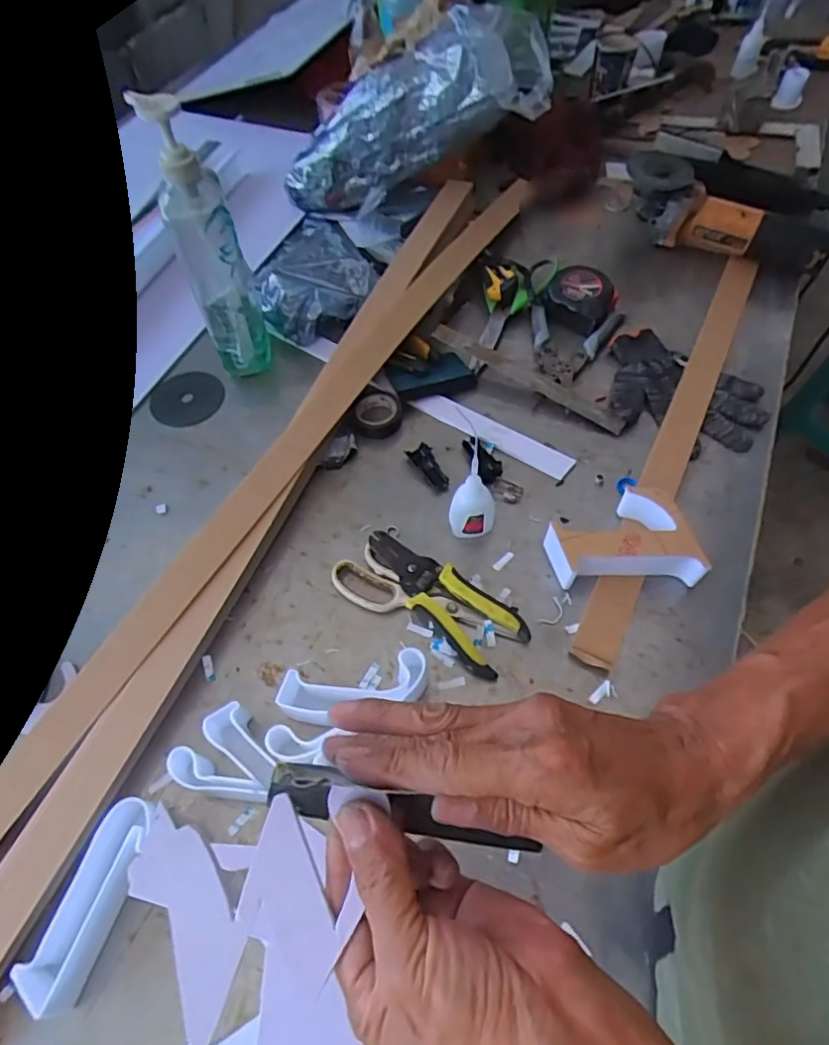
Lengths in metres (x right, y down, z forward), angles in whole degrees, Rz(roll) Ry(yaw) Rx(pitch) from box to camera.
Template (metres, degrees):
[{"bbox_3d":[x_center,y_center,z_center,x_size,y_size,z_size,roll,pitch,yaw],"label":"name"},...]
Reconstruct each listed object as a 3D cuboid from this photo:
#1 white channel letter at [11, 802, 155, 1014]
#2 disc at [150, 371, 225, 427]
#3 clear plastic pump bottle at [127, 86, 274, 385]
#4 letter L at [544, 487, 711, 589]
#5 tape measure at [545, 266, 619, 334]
[{"bbox_3d":[-0.230,0.272,0.426,0.040,0.036,0.133,16,60,13],"label":"white channel letter"},{"bbox_3d":[-0.282,-0.153,0.718,0.084,0.005,0.087,-1,58,2],"label":"disc"},{"bbox_3d":[-0.211,-0.275,0.615,0.065,0.293,0.072,-18,59,-8],"label":"clear plastic pump bottle"},{"bbox_3d":[0.195,0.014,0.555,0.134,0.049,0.085,-1,58,2],"label":"letter L"},{"bbox_3d":[0.211,-0.283,0.748,0.083,0.043,0.077,-1,58,2],"label":"tape measure"}]

